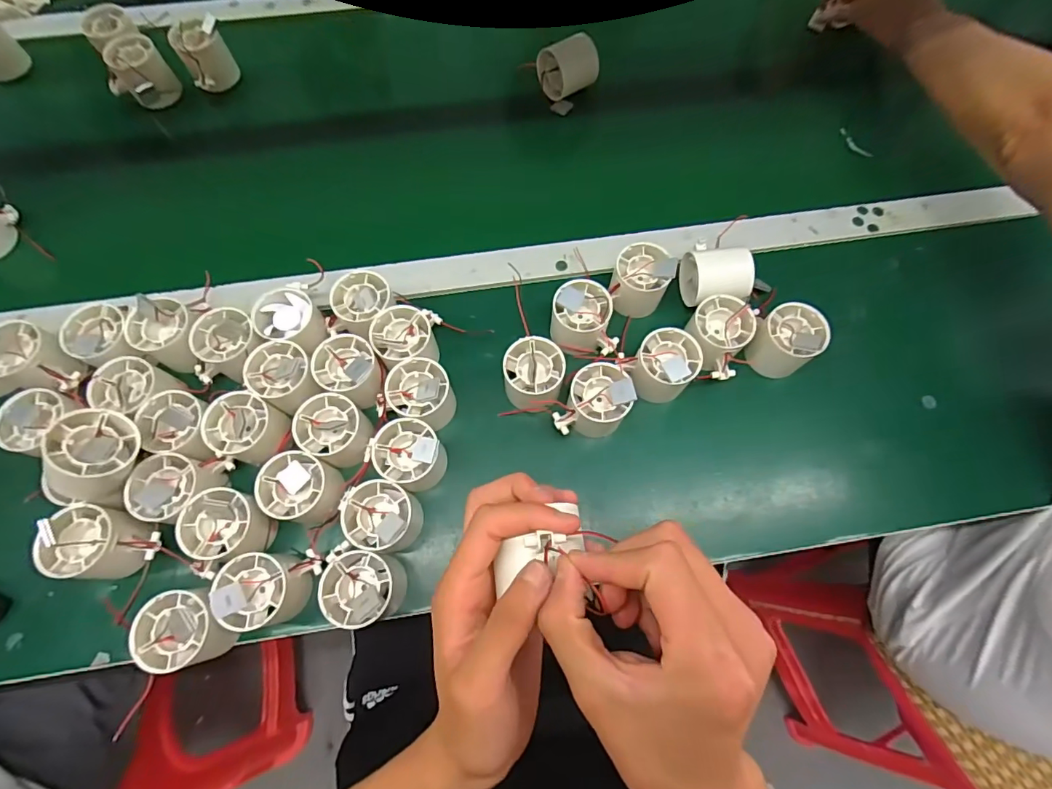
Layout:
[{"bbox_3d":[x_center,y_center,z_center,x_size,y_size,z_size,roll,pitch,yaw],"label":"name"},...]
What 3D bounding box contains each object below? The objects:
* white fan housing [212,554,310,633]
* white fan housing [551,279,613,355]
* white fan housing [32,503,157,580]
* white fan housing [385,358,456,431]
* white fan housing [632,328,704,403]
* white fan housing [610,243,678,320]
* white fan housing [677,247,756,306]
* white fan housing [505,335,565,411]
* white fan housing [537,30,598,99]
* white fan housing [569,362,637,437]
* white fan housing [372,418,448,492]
[{"bbox_3d":[-0.203,0.153,0.383,0.057,0.063,0.054,0,70,-1],"label":"white fan housing"},{"bbox_3d":[0.051,-0.073,0.462,0.052,0.045,0.055,5,70,1],"label":"white fan housing"},{"bbox_3d":[-0.337,0.119,0.388,0.058,0.054,0.053,10,70,3],"label":"white fan housing"},{"bbox_3d":[-0.094,0.002,0.439,0.054,0.054,0.051,0,70,-1],"label":"white fan housing"},{"bbox_3d":[0.128,-0.027,0.451,0.053,0.051,0.053,0,70,-1],"label":"white fan housing"},{"bbox_3d":[0.111,-0.111,0.476,0.053,0.049,0.055,0,70,-1],"label":"white fan housing"},{"bbox_3d":[0.187,-0.114,0.477,0.058,0.049,0.058,-2,70,-2],"label":"white fan housing"},{"bbox_3d":[0.007,-0.017,0.446,0.053,0.051,0.053,13,70,4],"label":"white fan housing"},{"bbox_3d":[0.051,-0.392,0.577,0.058,0.052,0.047,-30,73,-11],"label":"white fan housing"},{"bbox_3d":[0.064,0.005,0.430,0.052,0.041,0.054,0,70,-1],"label":"white fan housing"},{"bbox_3d":[-0.100,0.054,0.421,0.052,0.059,0.051,0,70,-1],"label":"white fan housing"}]

